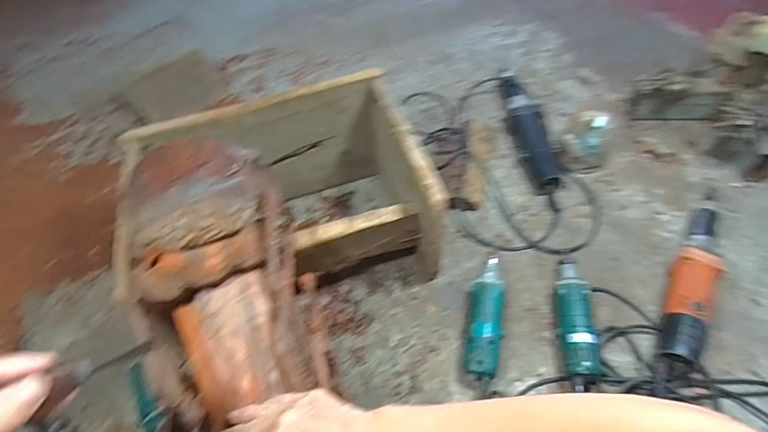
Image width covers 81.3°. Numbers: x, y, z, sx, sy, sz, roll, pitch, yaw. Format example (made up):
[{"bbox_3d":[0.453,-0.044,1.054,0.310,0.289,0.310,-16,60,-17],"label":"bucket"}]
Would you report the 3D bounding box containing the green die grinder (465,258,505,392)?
[{"bbox_3d":[0.163,0.156,0.714,0.053,0.051,0.201,9,54,9],"label":"green die grinder"}]

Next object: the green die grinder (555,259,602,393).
[{"bbox_3d":[0.298,0.159,0.704,0.053,0.048,0.211,4,53,5],"label":"green die grinder"}]

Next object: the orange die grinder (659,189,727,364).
[{"bbox_3d":[0.525,0.080,0.740,0.075,0.070,0.384,29,60,22],"label":"orange die grinder"}]

